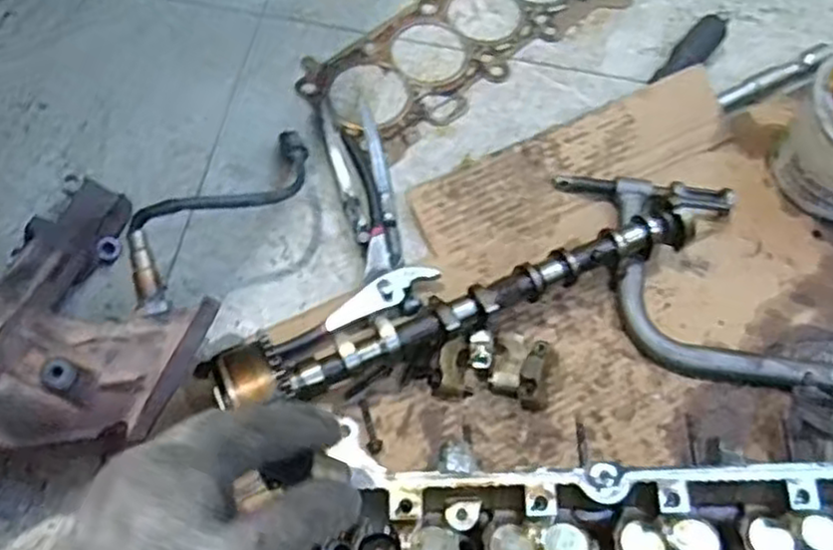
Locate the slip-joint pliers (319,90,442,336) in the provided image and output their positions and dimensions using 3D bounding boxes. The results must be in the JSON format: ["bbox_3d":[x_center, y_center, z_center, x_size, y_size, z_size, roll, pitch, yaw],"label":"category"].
[{"bbox_3d":[-0.036,-0.055,0.627,0.081,0.025,0.204,-3,65,-4],"label":"slip-joint pliers"}]

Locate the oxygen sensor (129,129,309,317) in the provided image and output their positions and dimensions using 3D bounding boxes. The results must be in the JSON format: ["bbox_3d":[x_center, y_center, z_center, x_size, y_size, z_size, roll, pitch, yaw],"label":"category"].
[{"bbox_3d":[-0.137,-0.055,0.562,0.065,0.049,0.223,30,45,11],"label":"oxygen sensor"}]

